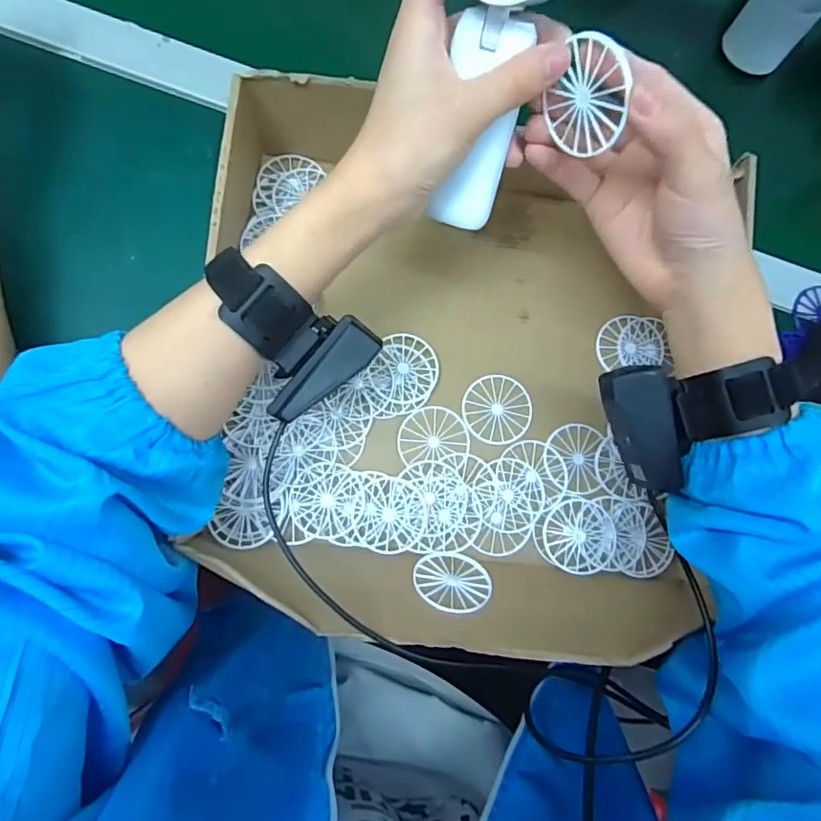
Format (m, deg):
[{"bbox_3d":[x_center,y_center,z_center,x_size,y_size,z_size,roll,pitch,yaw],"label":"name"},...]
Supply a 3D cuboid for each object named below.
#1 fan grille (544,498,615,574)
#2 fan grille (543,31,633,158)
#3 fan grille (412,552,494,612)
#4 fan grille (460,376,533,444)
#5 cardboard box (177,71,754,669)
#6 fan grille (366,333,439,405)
[{"bbox_3d":[0.119,0.088,0.376,0.050,0.006,0.050,1,82,-5],"label":"fan grille"},{"bbox_3d":[0.082,-0.148,0.251,0.004,0.049,0.041,-30,77,-24],"label":"fan grille"},{"bbox_3d":[0.027,0.112,0.351,0.049,0.047,0.005,12,118,3],"label":"fan grille"},{"bbox_3d":[0.063,-0.001,0.392,0.048,0.004,0.050,1,79,-4],"label":"fan grille"},{"bbox_3d":[0.033,-0.018,0.373,0.345,0.097,0.343,6,81,-4],"label":"cardboard box"},{"bbox_3d":[-0.003,-0.029,0.387,0.044,0.006,0.049,28,80,-1],"label":"fan grille"}]

